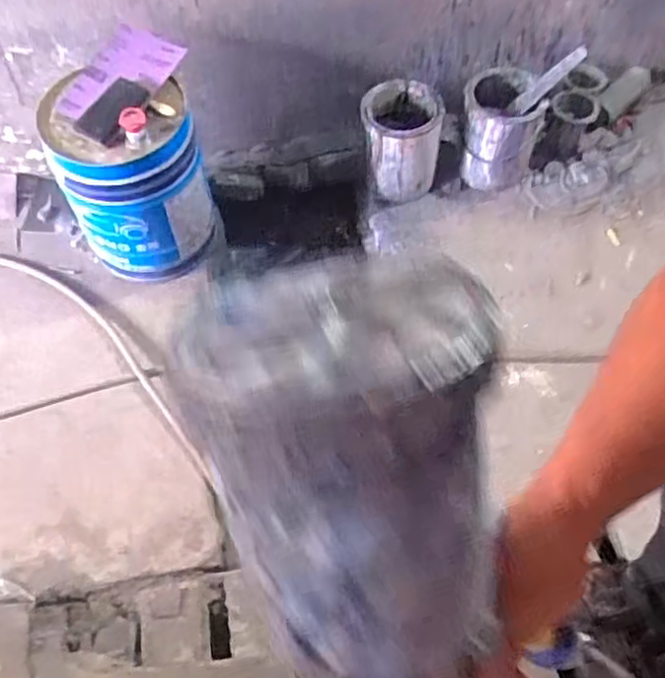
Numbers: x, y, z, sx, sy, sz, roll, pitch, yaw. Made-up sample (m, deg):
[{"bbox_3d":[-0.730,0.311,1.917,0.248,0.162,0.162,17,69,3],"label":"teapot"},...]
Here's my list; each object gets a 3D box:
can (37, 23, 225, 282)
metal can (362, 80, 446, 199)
[{"bbox_3d":[-0.390,-0.340,1.366,0.274,0.391,0.312,-12,60,-6],"label":"can"},{"bbox_3d":[0.151,-0.434,1.500,0.166,0.224,0.180,-1,59,1],"label":"metal can"}]

